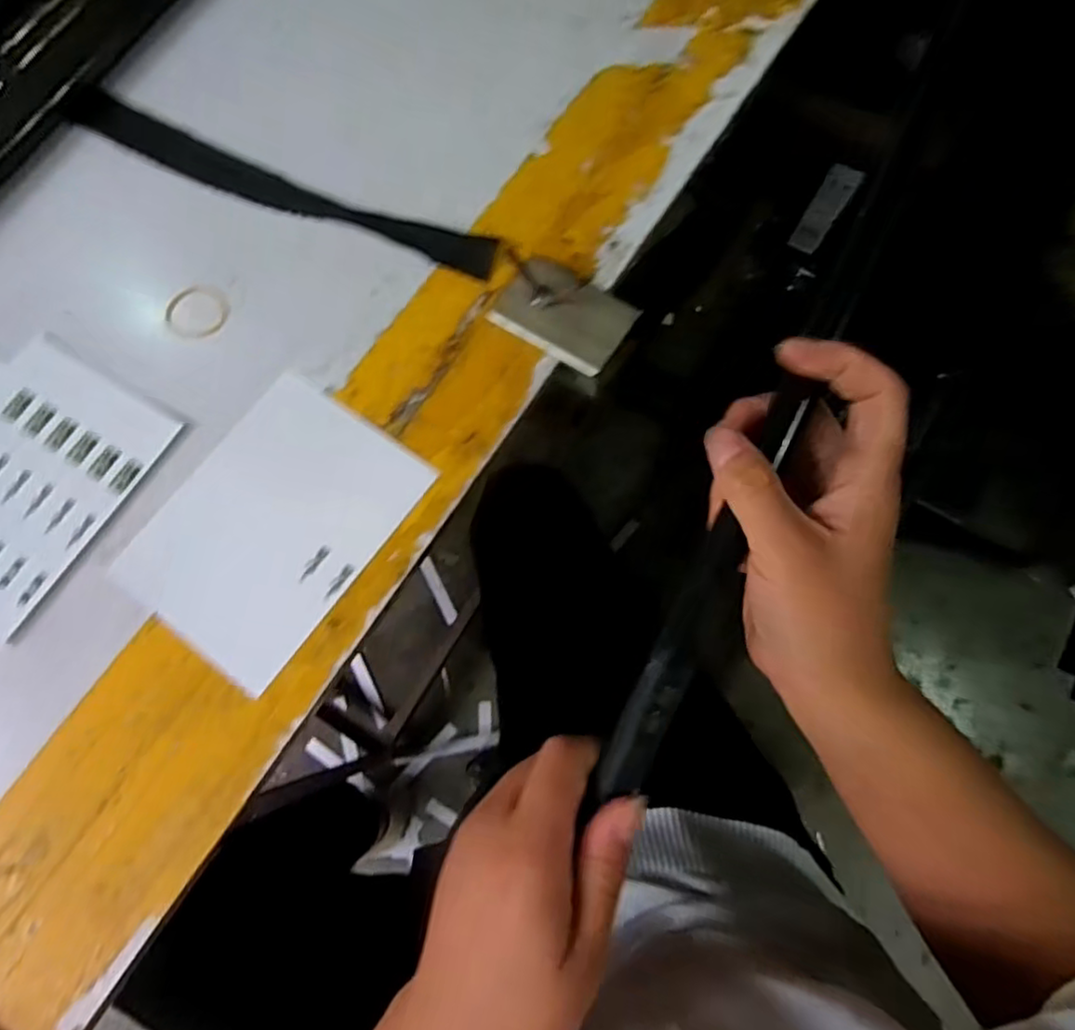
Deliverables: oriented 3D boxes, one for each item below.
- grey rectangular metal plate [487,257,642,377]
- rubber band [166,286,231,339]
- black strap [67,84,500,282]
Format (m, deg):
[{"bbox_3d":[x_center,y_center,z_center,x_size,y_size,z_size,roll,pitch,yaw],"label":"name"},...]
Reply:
[{"bbox_3d":[0.017,-0.131,0.420,0.083,0.011,0.058,32,79,8],"label":"grey rectangular metal plate"},{"bbox_3d":[-0.229,-0.137,0.432,0.042,0.004,0.038,-17,77,-4],"label":"rubber band"},{"bbox_3d":[-0.188,-0.235,0.457,0.343,0.009,0.038,24,78,6],"label":"black strap"}]

